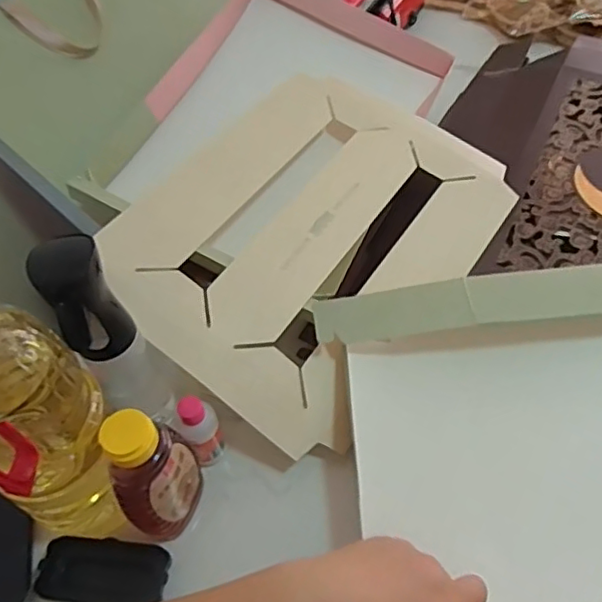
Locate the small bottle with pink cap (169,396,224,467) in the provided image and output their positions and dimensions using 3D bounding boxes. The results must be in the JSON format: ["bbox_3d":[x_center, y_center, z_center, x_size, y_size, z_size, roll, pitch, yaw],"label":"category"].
[{"bbox_3d":[-0.094,0.123,0.559,0.030,0.082,0.036,26,60,23],"label":"small bottle with pink cap"}]

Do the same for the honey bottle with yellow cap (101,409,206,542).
[{"bbox_3d":[-0.123,0.147,0.505,0.045,0.146,0.073,6,54,10],"label":"honey bottle with yellow cap"}]

